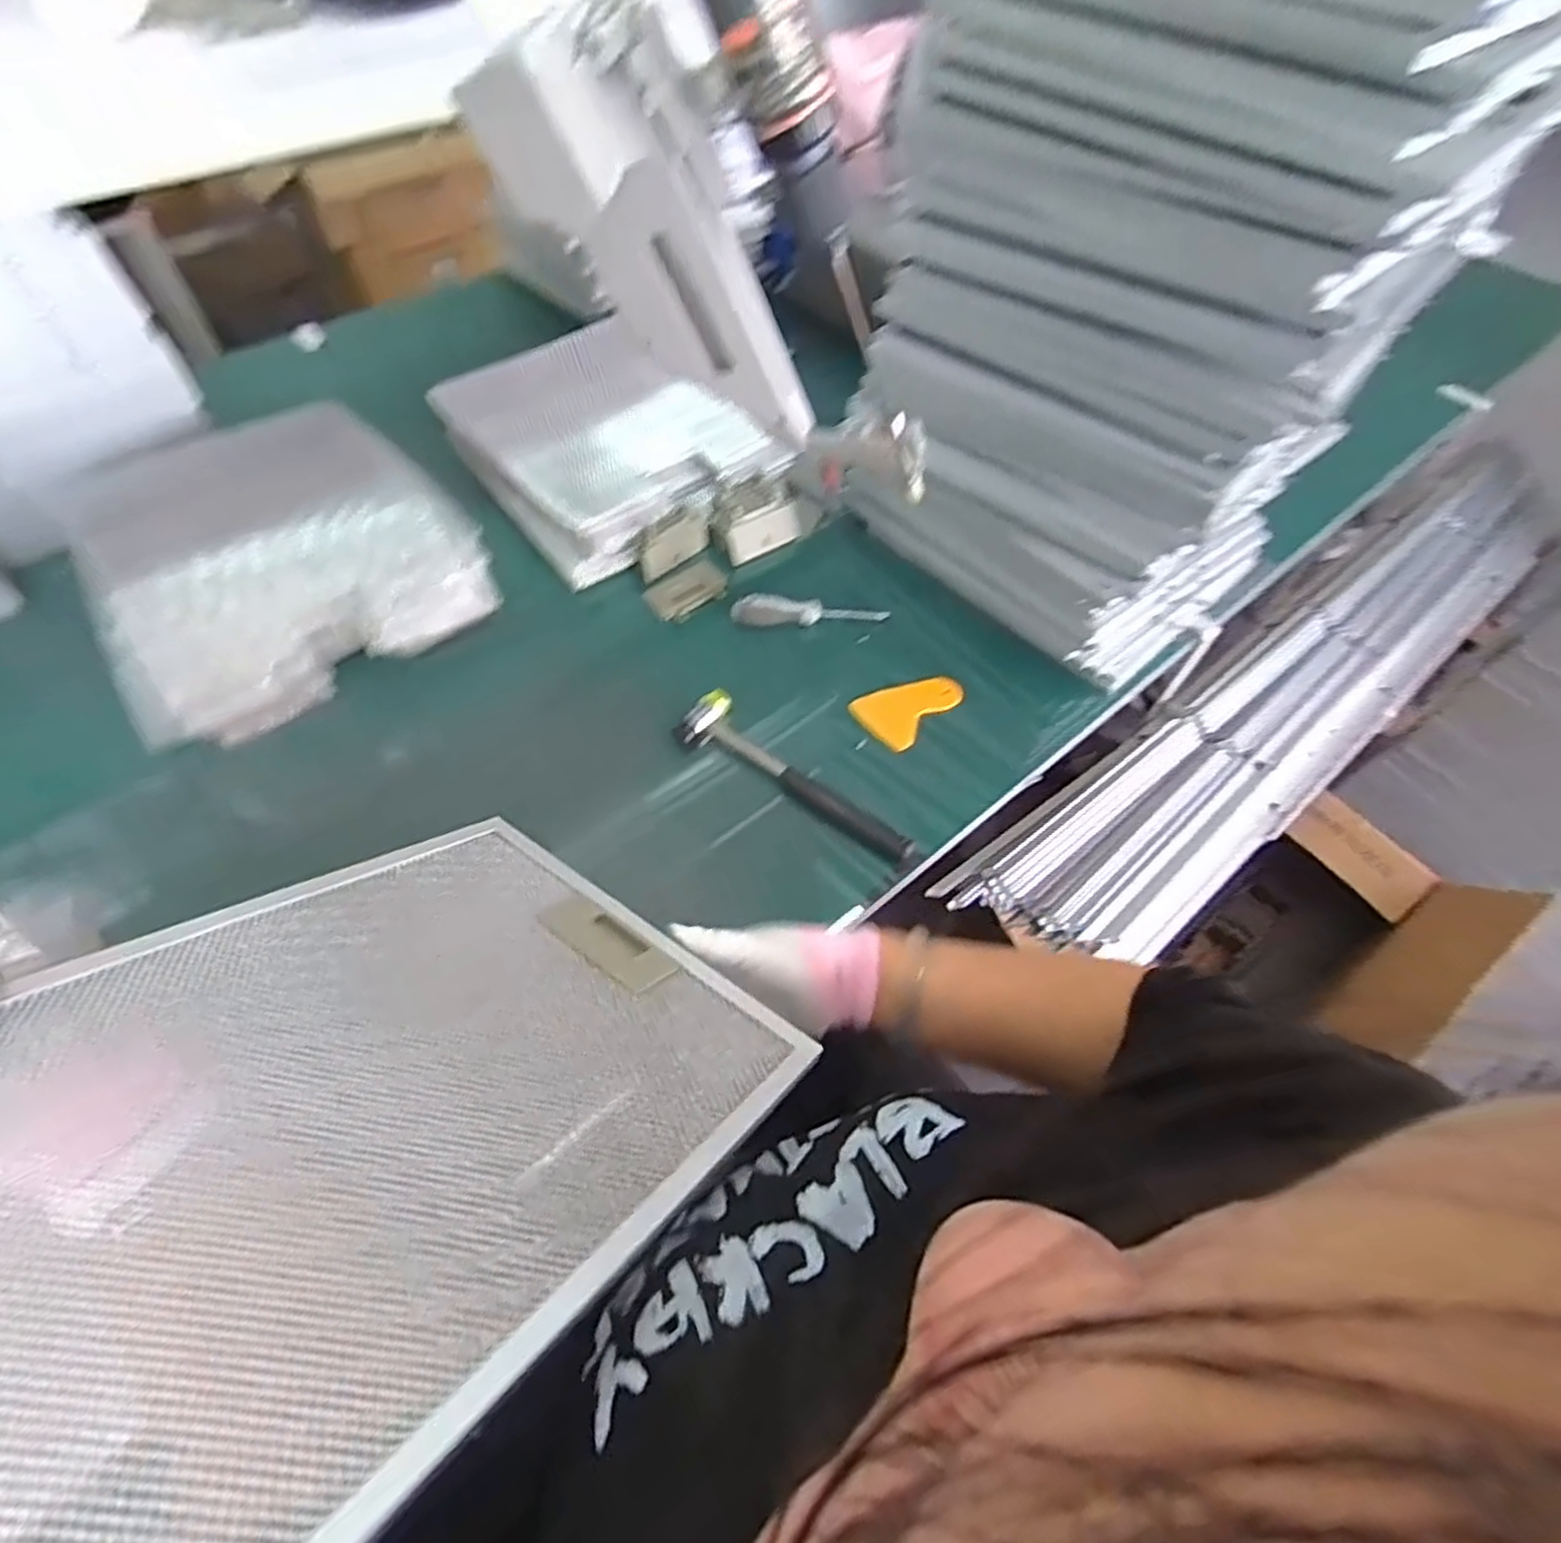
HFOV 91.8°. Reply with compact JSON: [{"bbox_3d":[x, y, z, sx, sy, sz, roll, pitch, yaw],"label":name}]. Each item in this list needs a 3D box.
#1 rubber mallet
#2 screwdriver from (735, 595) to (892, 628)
[{"bbox_3d":[0.014,0.005,0.689,0.249,0.030,0.053,32,61,20],"label":"rubber mallet"},{"bbox_3d":[0.033,-0.167,0.800,0.165,0.037,0.028,-2,56,-2],"label":"screwdriver"}]

